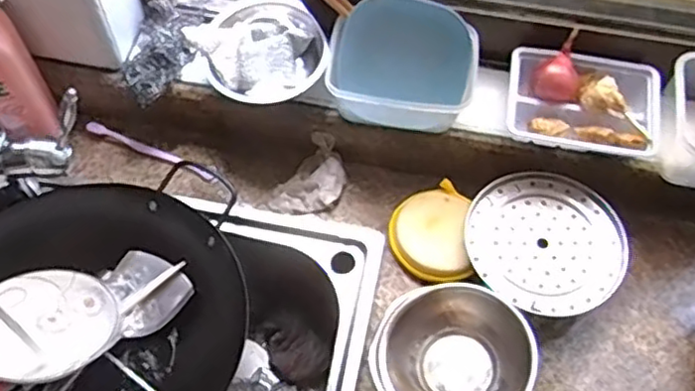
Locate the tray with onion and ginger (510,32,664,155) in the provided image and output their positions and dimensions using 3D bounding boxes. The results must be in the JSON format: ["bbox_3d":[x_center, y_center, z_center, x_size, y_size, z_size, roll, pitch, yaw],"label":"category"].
[{"bbox_3d":[0.263,-0.105,0.735,0.165,0.052,0.112,12,60,5],"label":"tray with onion and ginger"}]

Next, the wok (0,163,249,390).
[{"bbox_3d":[-0.268,0.149,0.710,0.323,0.099,0.313,-17,61,-11],"label":"wok"}]

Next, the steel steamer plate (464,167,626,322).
[{"bbox_3d":[0.216,0.049,0.723,0.162,0.010,0.169,0,59,-1],"label":"steel steamer plate"}]

